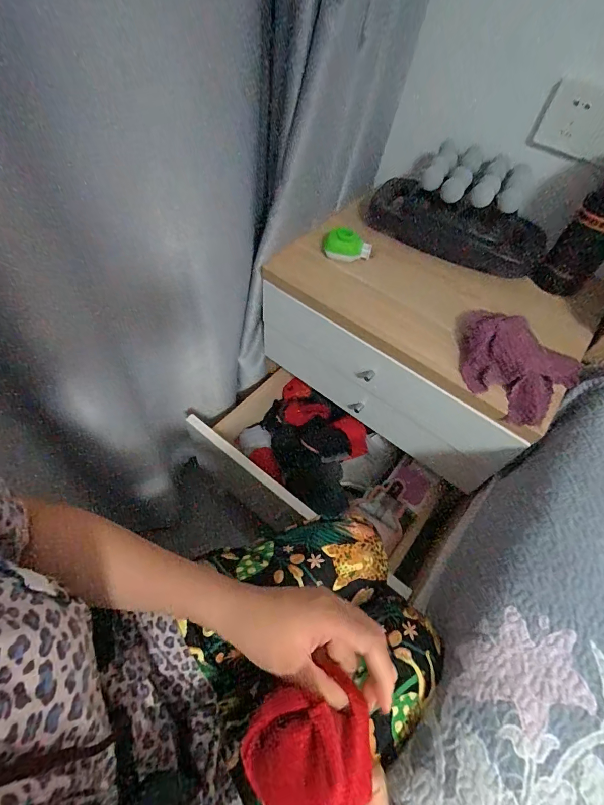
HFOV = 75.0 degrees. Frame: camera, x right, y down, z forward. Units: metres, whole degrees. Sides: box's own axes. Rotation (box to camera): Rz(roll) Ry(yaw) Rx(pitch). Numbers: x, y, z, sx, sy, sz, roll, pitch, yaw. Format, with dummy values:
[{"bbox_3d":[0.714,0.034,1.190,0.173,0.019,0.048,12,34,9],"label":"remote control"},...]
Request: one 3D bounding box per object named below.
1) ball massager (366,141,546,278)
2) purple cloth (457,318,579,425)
[{"bbox_3d":[0.228,-0.269,0.555,0.249,0.130,0.069,18,58,7],"label":"ball massager"},{"bbox_3d":[0.268,-0.053,0.501,0.151,0.056,0.114,34,61,16],"label":"purple cloth"}]

